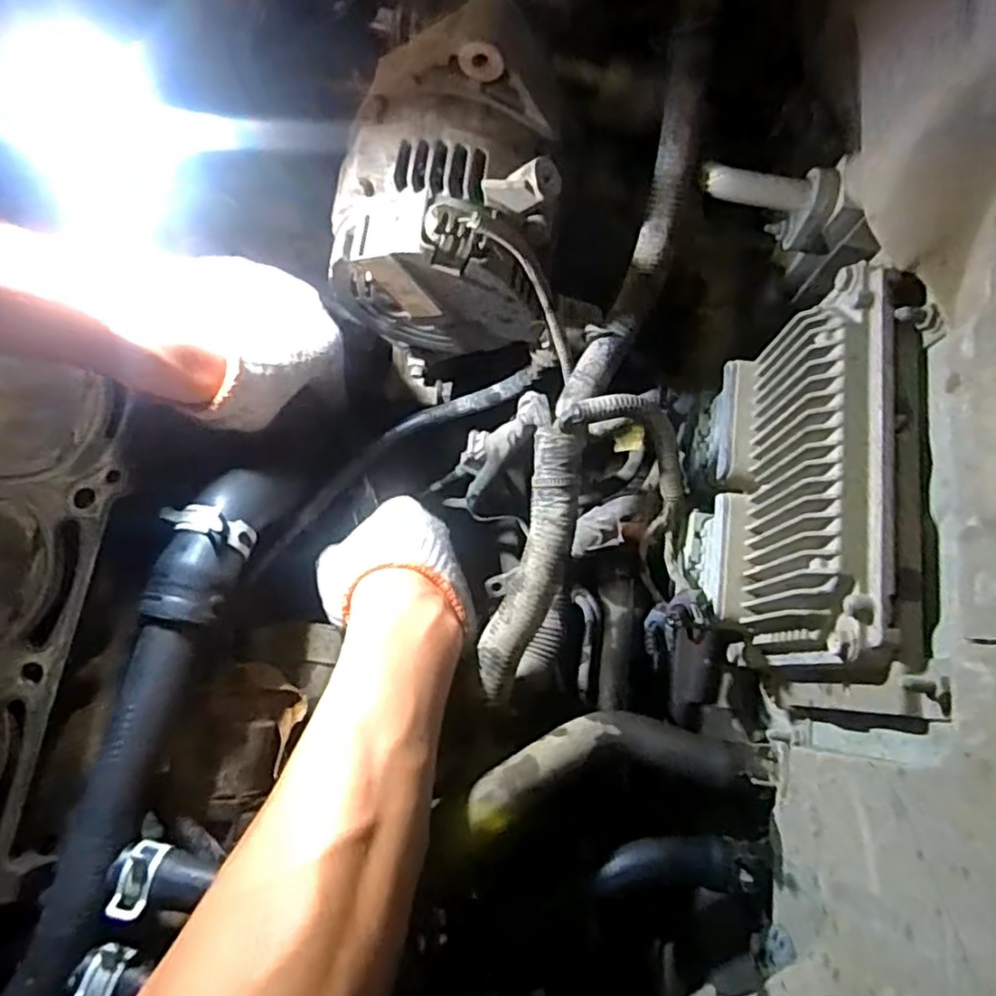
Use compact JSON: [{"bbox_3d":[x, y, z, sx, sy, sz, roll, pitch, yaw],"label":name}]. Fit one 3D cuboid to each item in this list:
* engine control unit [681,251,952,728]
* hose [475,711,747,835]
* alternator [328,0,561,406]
[{"bbox_3d":[0.148,-0.004,0.336,0.065,0.124,0.209,9,74,3],"label":"engine control unit"},{"bbox_3d":[0.055,0.139,0.362,0.166,0.047,0.045,-1,72,-24],"label":"hose"},{"bbox_3d":[-0.030,-0.161,0.412,0.126,0.195,0.125,6,74,2],"label":"alternator"}]

